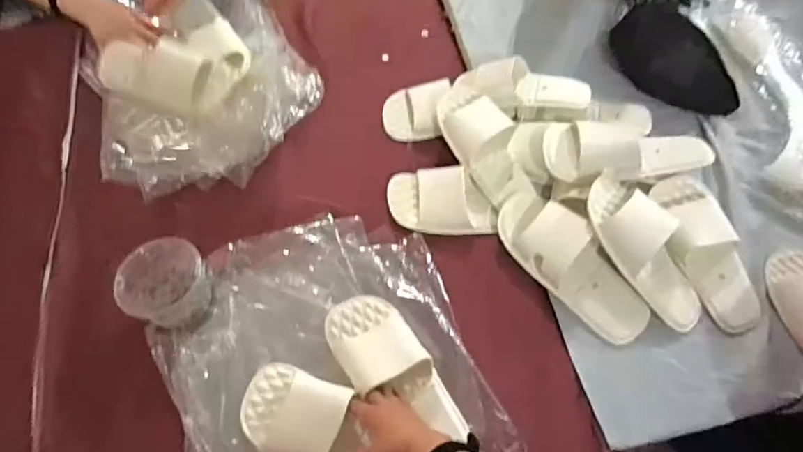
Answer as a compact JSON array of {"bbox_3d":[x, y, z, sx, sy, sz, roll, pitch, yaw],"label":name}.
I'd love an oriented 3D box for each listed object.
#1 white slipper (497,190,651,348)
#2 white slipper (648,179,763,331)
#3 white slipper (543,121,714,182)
[{"bbox_3d":[0.258,0.058,0.798,0.107,0.068,0.272,-38,72,-19],"label":"white slipper"},{"bbox_3d":[0.470,0.042,0.813,0.105,0.058,0.251,-20,82,-12],"label":"white slipper"},{"bbox_3d":[0.363,-0.131,0.848,0.265,0.071,0.112,-6,65,-6],"label":"white slipper"}]

